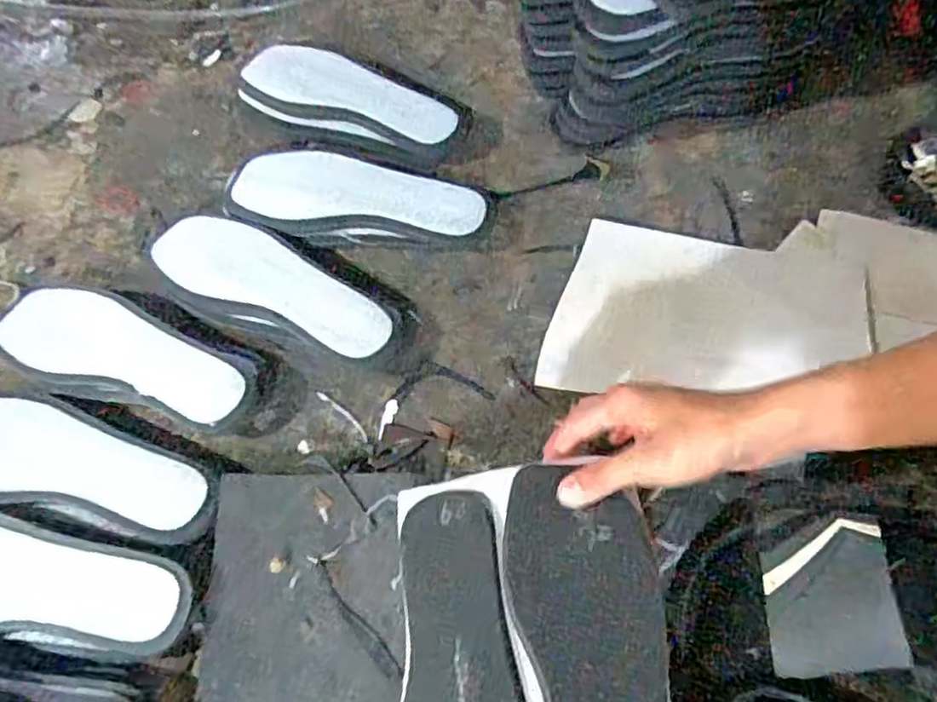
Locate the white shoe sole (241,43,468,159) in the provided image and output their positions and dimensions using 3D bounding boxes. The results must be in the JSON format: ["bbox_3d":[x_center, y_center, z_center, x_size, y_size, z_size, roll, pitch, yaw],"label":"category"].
[{"bbox_3d":[-0.122,-0.254,0.688,0.240,0.040,0.096,24,70,13],"label":"white shoe sole"}]

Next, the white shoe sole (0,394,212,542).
[{"bbox_3d":[-0.315,0.088,0.522,0.236,0.012,0.077,15,69,10],"label":"white shoe sole"}]

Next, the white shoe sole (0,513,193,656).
[{"bbox_3d":[-0.326,0.164,0.484,0.239,0.022,0.081,4,67,5],"label":"white shoe sole"}]

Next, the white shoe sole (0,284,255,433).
[{"bbox_3d":[-0.298,0.010,0.583,0.239,0.035,0.086,22,70,12],"label":"white shoe sole"}]

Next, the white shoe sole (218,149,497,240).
[{"bbox_3d":[-0.104,-0.144,0.636,0.248,0.032,0.084,6,67,6],"label":"white shoe sole"}]

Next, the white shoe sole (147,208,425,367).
[{"bbox_3d":[-0.167,-0.054,0.600,0.247,0.043,0.093,18,69,10],"label":"white shoe sole"}]

